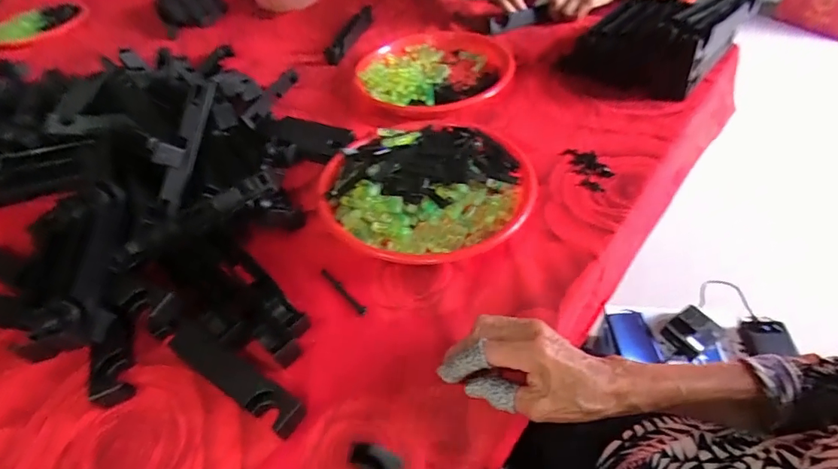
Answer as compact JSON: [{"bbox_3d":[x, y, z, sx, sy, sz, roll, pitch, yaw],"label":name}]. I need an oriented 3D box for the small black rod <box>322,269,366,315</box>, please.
[{"bbox_3d":[-0.080,0.057,0.479,0.008,0.004,0.075,-36,52,-24],"label":"small black rod"}]

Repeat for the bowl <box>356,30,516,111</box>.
[{"bbox_3d":[0.030,-0.267,0.758,0.248,0.057,0.268,-2,46,6],"label":"bowl"}]

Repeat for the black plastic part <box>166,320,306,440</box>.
[{"bbox_3d":[-0.172,0.125,0.421,0.166,0.019,0.032,23,53,27],"label":"black plastic part"}]

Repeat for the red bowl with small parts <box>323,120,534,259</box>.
[{"bbox_3d":[0.005,-0.062,0.547,0.234,0.048,0.235,-4,46,4],"label":"red bowl with small parts"}]

